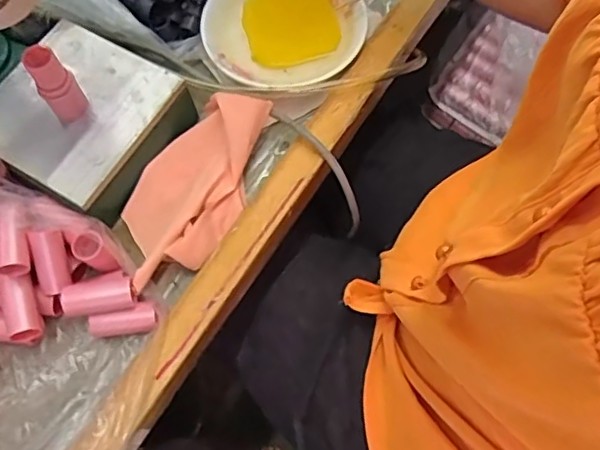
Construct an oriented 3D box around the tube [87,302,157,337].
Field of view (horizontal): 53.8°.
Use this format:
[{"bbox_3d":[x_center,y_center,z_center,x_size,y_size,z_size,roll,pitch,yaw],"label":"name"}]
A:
[{"bbox_3d":[-0.121,0.066,0.404,0.045,0.013,0.017,-15,68,-4],"label":"tube"}]

